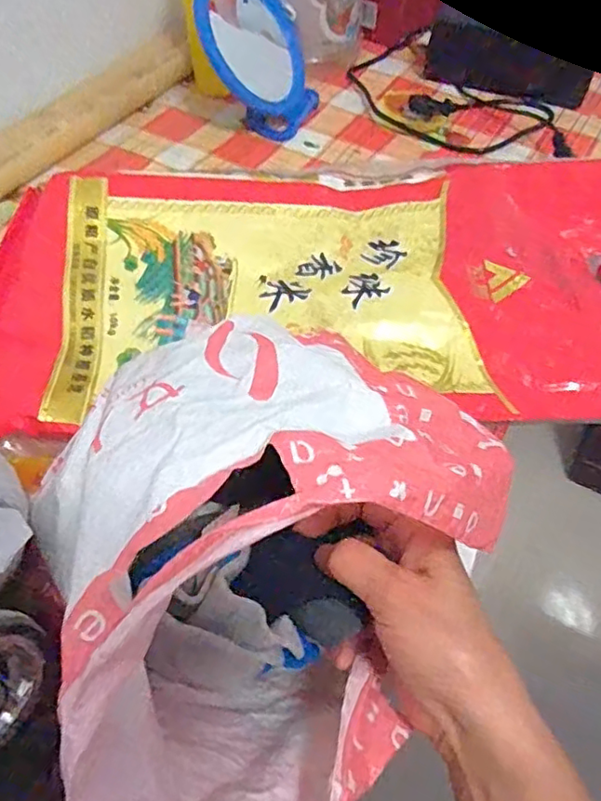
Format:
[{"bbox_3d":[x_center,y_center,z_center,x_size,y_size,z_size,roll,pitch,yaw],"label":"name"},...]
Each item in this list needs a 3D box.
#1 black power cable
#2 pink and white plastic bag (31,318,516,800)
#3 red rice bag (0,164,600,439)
[{"bbox_3d":[0.184,-0.353,0.712,0.169,0.025,0.303,-34,61,-22],"label":"black power cable"},{"bbox_3d":[-0.010,0.080,0.254,0.131,0.186,0.192,13,55,9],"label":"pink and white plastic bag"},{"bbox_3d":[0.031,-0.098,0.503,0.559,0.061,0.268,-4,54,-3],"label":"red rice bag"}]

